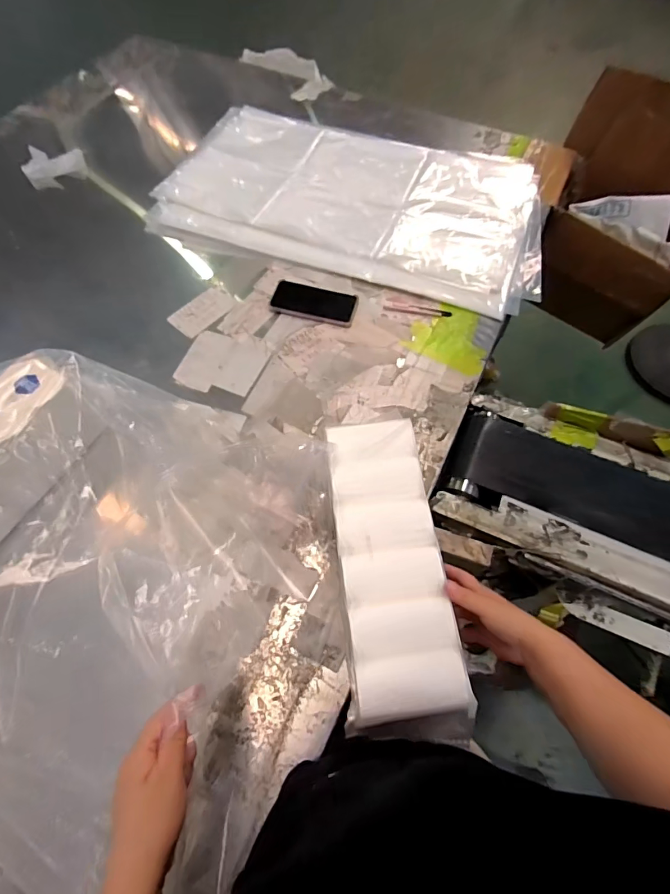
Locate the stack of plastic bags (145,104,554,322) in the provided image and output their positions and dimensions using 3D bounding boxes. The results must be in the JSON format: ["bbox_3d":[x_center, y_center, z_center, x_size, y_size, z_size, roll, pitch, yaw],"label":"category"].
[{"bbox_3d":[0.046,-0.564,0.973,0.827,0.029,0.483,16,65,8],"label":"stack of plastic bags"}]

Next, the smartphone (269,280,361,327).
[{"bbox_3d":[-0.040,-0.283,0.846,0.165,0.010,0.081,12,65,6],"label":"smartphone"}]

